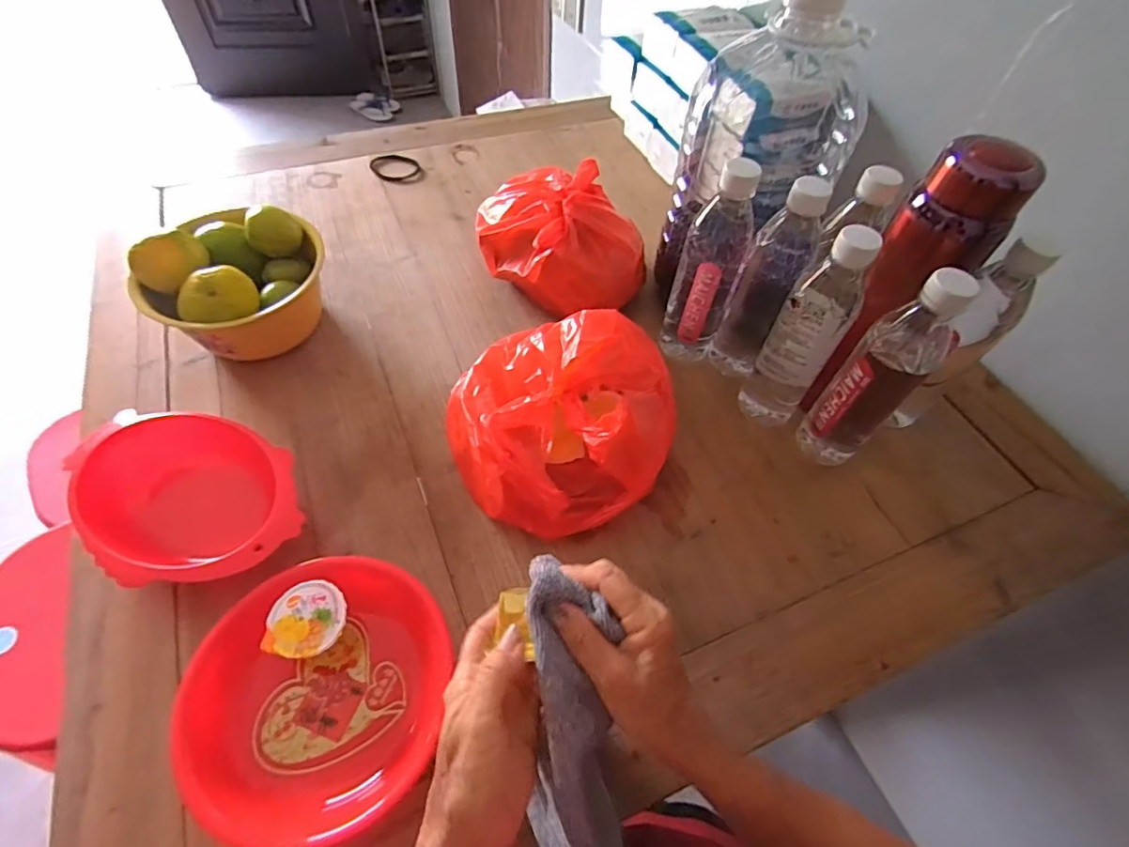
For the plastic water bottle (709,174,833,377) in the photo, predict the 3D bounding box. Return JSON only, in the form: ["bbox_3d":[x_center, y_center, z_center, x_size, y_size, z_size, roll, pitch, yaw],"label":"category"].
[{"bbox_3d":[0.195,-0.128,0.531,0.055,0.218,0.050,23,59,11],"label":"plastic water bottle"}]

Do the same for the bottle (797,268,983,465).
[{"bbox_3d":[0.283,-0.041,0.482,0.065,0.228,0.062,-39,68,-24],"label":"bottle"}]

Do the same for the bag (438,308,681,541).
[{"bbox_3d":[-0.001,0.000,0.513,0.210,0.106,0.189,-6,58,-7],"label":"bag"}]

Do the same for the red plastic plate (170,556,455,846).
[{"bbox_3d":[-0.182,0.199,0.410,0.188,0.045,0.181,2,57,-3],"label":"red plastic plate"}]

